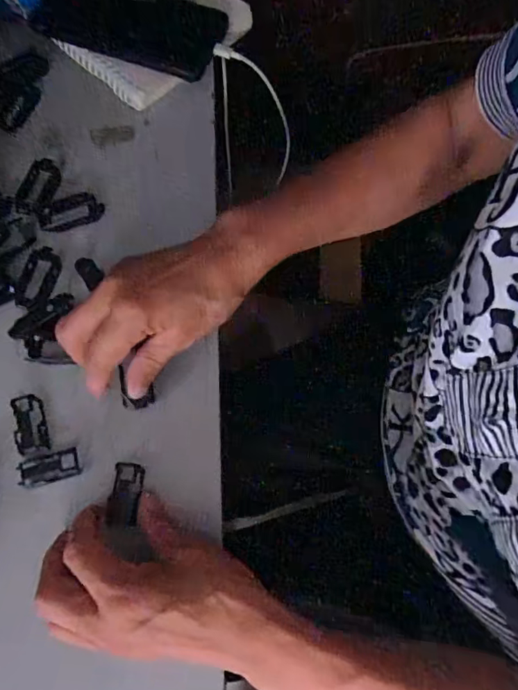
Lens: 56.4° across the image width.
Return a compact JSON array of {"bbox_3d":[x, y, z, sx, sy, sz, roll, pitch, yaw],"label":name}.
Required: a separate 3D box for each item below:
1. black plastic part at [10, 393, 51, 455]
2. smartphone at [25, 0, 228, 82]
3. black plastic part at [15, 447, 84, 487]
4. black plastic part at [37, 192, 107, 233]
[{"bbox_3d":[-0.160,0.055,0.336,0.021,0.008,0.040,-17,75,-1],"label":"black plastic part"},{"bbox_3d":[-0.114,-0.286,0.426,0.156,0.015,0.077,19,84,-3],"label":"smartphone"},{"bbox_3d":[-0.142,0.083,0.326,0.039,0.006,0.019,-17,75,-2],"label":"black plastic part"},{"bbox_3d":[-0.151,-0.107,0.387,0.050,0.006,0.026,-25,75,-4],"label":"black plastic part"}]

